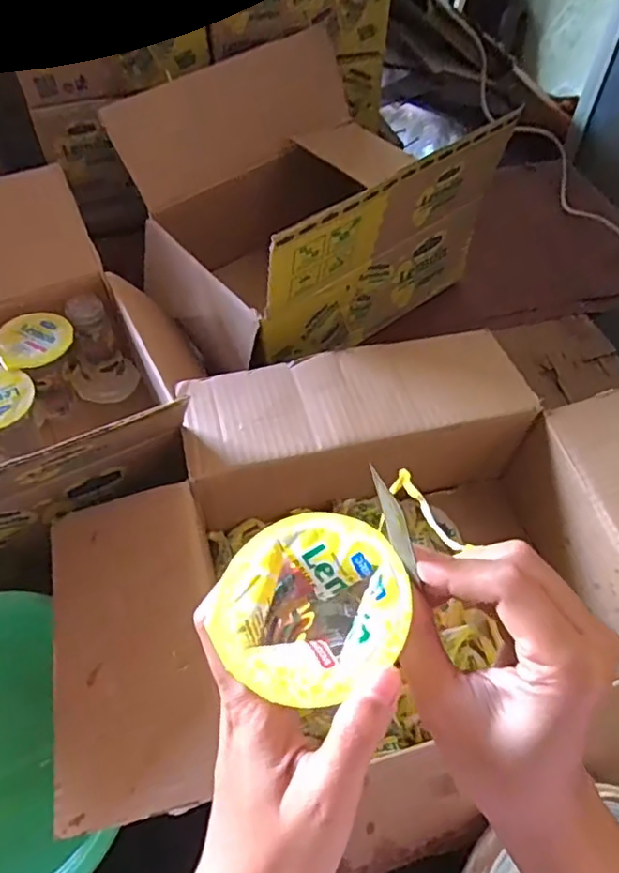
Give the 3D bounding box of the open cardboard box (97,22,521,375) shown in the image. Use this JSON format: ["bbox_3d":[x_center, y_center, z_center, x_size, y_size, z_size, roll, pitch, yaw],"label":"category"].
[{"bbox_3d":[-0.021,-0.292,0.732,0.356,0.224,0.328,-33,64,-21],"label":"open cardboard box"}]

